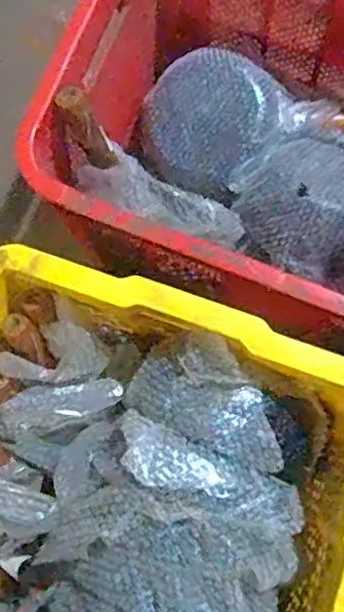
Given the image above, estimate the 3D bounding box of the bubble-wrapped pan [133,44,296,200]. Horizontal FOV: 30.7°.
[{"bbox_3d":[0.051,-0.218,0.745,0.155,0.075,0.155,39,106,10],"label":"bubble-wrapped pan"}]

